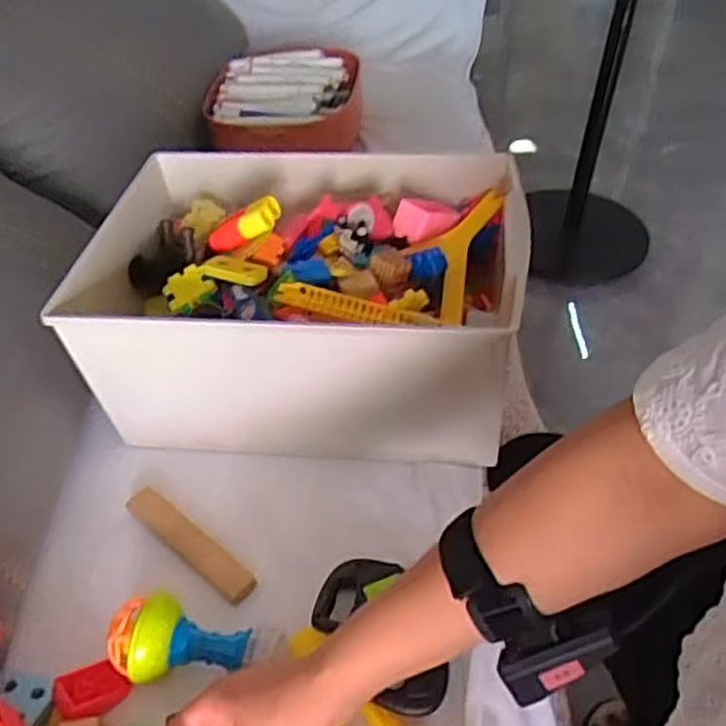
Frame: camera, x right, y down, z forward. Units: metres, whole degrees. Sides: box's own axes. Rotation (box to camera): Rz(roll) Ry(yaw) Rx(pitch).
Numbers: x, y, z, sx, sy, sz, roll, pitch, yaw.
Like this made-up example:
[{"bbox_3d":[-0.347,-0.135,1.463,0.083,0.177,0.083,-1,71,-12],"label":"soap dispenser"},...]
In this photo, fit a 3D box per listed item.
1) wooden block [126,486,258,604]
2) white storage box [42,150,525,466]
[{"bbox_3d":[-0.153,0.157,0.655,0.153,0.011,0.030,30,52,28],"label":"wooden block"},{"bbox_3d":[-0.061,-0.070,0.765,0.431,0.164,0.304,4,44,5],"label":"white storage box"}]

